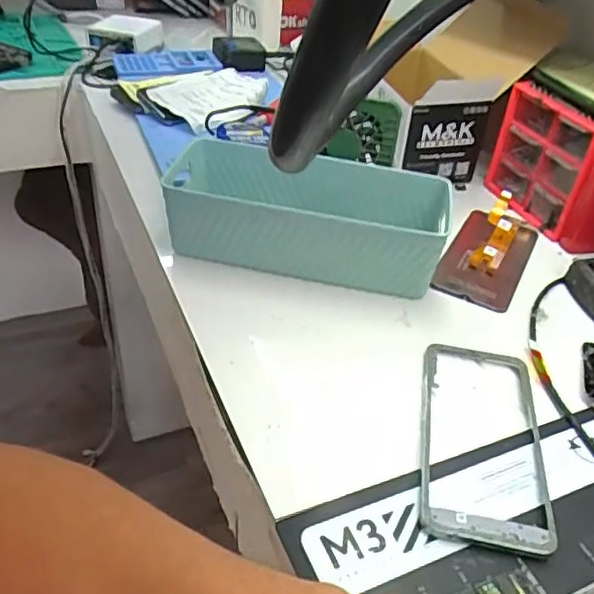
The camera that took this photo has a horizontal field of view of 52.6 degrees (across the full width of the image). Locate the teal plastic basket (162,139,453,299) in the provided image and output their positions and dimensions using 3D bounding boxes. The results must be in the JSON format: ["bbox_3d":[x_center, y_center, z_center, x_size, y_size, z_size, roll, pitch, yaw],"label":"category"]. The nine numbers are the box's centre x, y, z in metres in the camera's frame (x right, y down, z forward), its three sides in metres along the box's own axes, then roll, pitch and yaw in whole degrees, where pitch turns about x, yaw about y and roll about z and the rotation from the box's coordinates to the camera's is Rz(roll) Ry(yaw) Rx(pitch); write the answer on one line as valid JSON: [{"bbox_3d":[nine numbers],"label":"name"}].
[{"bbox_3d":[0.004,-0.071,0.539,0.249,0.071,0.110,9,38,4],"label":"teal plastic basket"}]

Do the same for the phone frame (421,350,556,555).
[{"bbox_3d":[0.122,0.088,0.396,0.077,0.010,0.166,10,38,5],"label":"phone frame"}]

